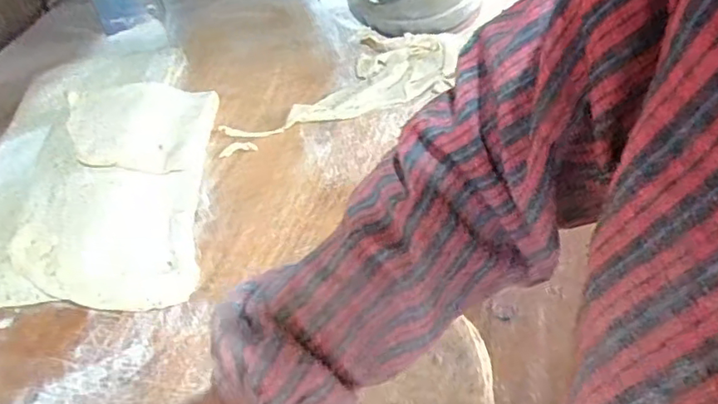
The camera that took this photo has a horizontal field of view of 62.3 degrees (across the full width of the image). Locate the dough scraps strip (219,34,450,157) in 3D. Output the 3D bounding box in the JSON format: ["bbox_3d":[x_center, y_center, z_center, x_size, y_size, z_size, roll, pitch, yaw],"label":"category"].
[{"bbox_3d":[-0.035,-0.145,0.709,0.277,0.027,0.130,-19,46,-13],"label":"dough scraps strip"}]

